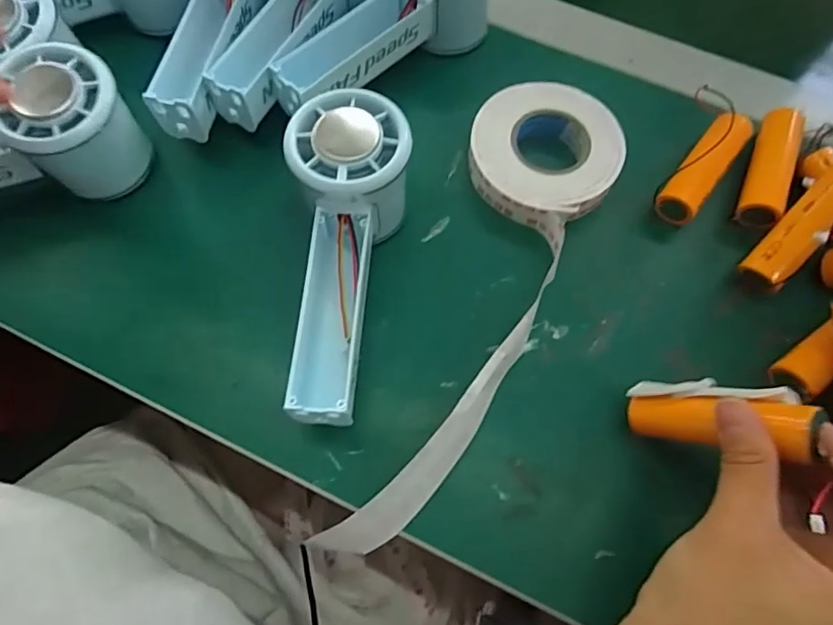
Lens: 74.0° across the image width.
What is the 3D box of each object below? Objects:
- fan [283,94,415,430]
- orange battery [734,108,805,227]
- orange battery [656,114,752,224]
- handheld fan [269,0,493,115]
[{"bbox_3d":[-0.035,-0.027,0.258,0.052,0.048,0.149,5,82,1],"label":"fan"},{"bbox_3d":[0.195,-0.080,0.303,0.022,0.017,0.068,21,70,7],"label":"orange battery"},{"bbox_3d":[0.157,-0.080,0.303,0.022,0.016,0.071,37,73,12],"label":"orange battery"},{"bbox_3d":[-0.014,-0.163,0.311,0.068,0.053,0.148,42,74,14],"label":"handheld fan"}]

